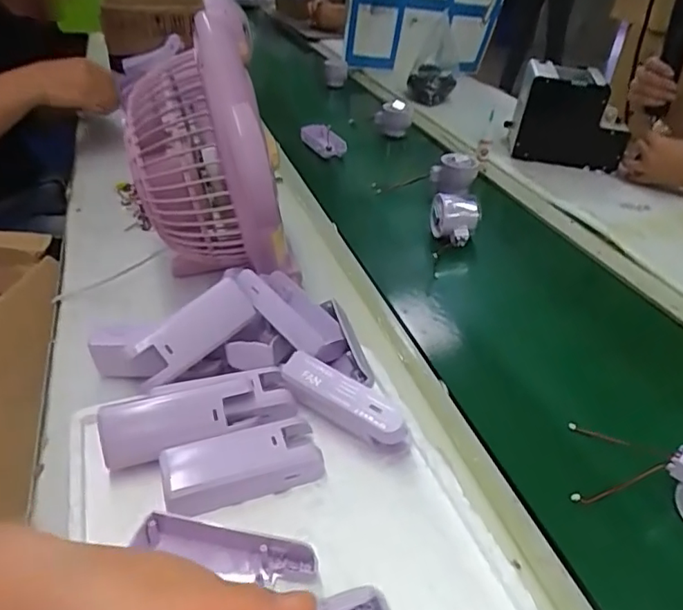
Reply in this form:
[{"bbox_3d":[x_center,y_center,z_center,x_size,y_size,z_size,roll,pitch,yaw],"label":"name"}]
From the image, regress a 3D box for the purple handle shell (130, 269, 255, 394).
[{"bbox_3d":[-0.119,0.022,0.444,0.102,0.042,0.014,-40,10,-20],"label":"purple handle shell"}]

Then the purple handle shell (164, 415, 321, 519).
[{"bbox_3d":[-0.069,0.111,0.388,0.107,0.028,0.047,-10,39,-19],"label":"purple handle shell"}]

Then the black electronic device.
[{"bbox_3d":[0.399,-0.323,0.957,0.175,0.141,0.094,5,36,0],"label":"black electronic device"}]

